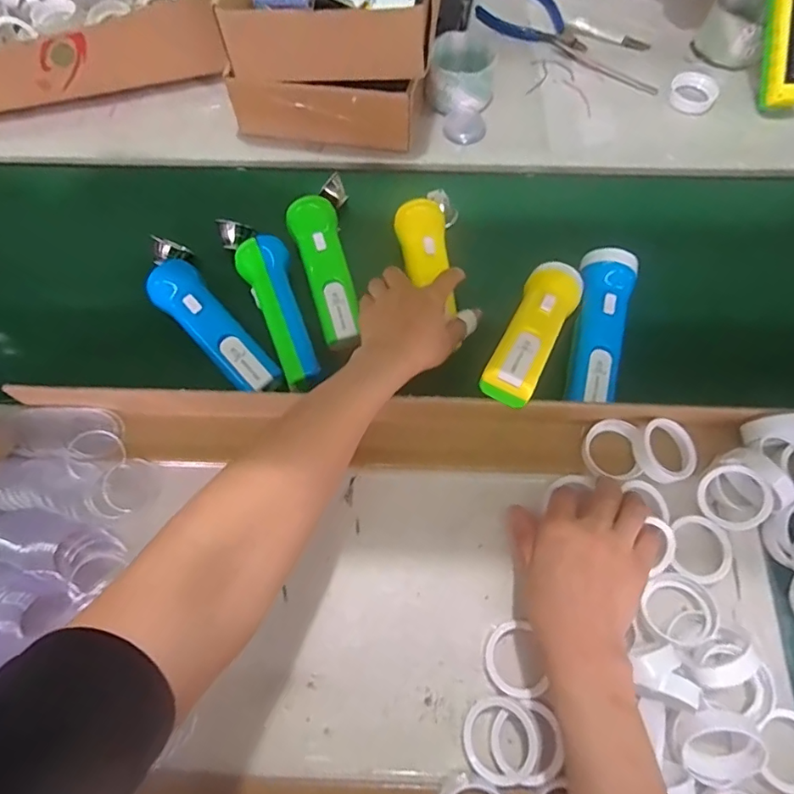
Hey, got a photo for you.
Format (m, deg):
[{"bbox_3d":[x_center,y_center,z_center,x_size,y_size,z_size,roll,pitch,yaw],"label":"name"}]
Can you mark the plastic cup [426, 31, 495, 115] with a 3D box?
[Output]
[{"bbox_3d":[0.075,-0.386,0.629,0.076,0.048,0.089,1,68,3],"label":"plastic cup"}]

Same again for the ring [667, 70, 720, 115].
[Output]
[{"bbox_3d":[0.358,-0.368,0.632,0.054,0.017,0.053,-1,68,2],"label":"ring"}]

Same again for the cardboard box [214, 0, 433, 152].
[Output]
[{"bbox_3d":[-0.064,-0.407,0.601,0.222,0.177,0.183,7,68,5],"label":"cardboard box"}]

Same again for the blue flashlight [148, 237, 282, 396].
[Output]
[{"bbox_3d":[-0.189,-0.083,0.500,0.054,0.036,0.203,-36,71,-12],"label":"blue flashlight"}]

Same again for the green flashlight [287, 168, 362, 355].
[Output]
[{"bbox_3d":[-0.070,-0.143,0.525,0.060,0.038,0.200,-12,68,-3],"label":"green flashlight"}]

